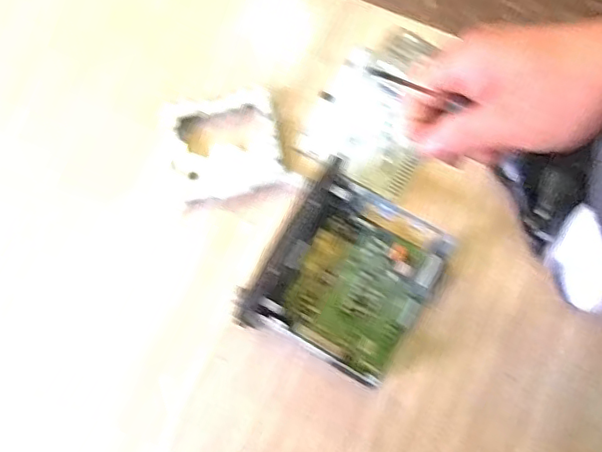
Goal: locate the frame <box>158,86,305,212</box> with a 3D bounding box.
[{"bbox_3d":[-0.097,-0.098,0.769,0.153,0.042,0.161,-19,74,-4],"label":"frame"}]

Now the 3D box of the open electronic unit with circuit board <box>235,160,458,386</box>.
[{"bbox_3d":[0.054,0.059,0.664,0.176,0.117,0.192,29,77,9],"label":"open electronic unit with circuit board"}]

